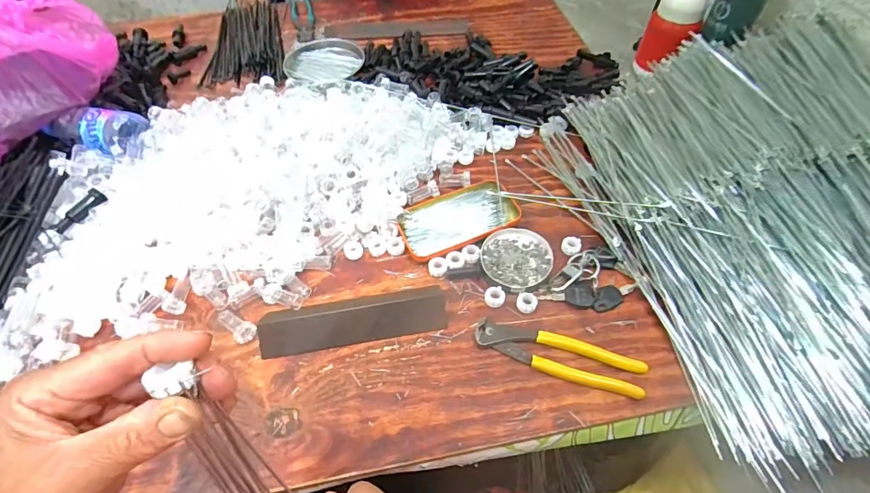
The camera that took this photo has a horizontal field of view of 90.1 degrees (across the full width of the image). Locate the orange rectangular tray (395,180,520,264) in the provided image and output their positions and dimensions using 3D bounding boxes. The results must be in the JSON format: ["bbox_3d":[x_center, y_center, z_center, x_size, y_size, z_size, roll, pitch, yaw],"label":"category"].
[{"bbox_3d":[0.027,-0.036,0.539,0.142,0.016,0.083,-24,57,-14],"label":"orange rectangular tray"}]

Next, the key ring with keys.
[{"bbox_3d":[0.175,0.041,0.482,0.094,0.011,0.069,-39,62,-23],"label":"key ring with keys"}]

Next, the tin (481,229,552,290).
[{"bbox_3d":[0.095,0.013,0.504,0.079,0.013,0.081,-1,54,1],"label":"tin"}]

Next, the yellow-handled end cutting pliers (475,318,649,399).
[{"bbox_3d":[0.123,0.109,0.435,0.164,0.018,0.041,15,56,13],"label":"yellow-handled end cutting pliers"}]

